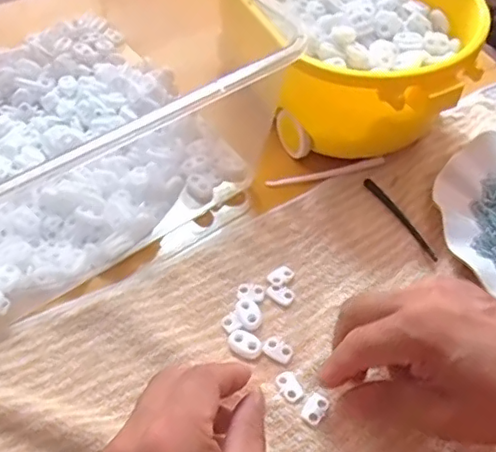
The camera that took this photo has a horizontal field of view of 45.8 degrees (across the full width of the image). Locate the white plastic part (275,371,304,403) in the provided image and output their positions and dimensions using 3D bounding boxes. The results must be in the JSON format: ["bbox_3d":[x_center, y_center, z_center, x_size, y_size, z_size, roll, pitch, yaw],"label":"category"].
[{"bbox_3d":[0.026,0.098,0.361,0.013,0.004,0.019,-21,57,-17],"label":"white plastic part"}]

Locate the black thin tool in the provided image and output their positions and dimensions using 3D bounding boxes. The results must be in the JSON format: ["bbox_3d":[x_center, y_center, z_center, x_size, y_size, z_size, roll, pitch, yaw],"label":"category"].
[{"bbox_3d":[0.114,-0.007,0.437,0.009,0.007,0.085,-23,58,-18],"label":"black thin tool"}]

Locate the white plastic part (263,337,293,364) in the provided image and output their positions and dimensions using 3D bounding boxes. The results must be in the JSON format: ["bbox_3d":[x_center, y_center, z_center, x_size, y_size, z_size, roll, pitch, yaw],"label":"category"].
[{"bbox_3d":[0.019,0.078,0.375,0.019,0.004,0.014,27,57,17],"label":"white plastic part"}]

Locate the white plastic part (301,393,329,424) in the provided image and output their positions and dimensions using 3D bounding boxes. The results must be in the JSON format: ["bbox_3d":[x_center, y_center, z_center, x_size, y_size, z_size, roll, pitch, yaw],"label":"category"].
[{"bbox_3d":[0.041,0.109,0.354,0.013,0.004,0.018,30,58,18],"label":"white plastic part"}]

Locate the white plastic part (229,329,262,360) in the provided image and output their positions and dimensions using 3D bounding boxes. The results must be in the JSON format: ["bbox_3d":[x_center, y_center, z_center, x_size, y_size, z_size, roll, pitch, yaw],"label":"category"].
[{"bbox_3d":[-0.002,0.075,0.377,0.022,0.005,0.015,30,58,18],"label":"white plastic part"}]

